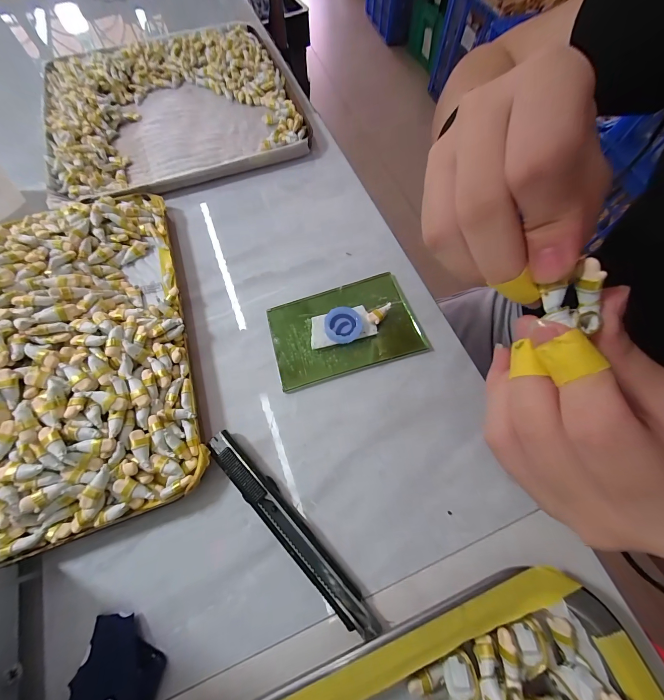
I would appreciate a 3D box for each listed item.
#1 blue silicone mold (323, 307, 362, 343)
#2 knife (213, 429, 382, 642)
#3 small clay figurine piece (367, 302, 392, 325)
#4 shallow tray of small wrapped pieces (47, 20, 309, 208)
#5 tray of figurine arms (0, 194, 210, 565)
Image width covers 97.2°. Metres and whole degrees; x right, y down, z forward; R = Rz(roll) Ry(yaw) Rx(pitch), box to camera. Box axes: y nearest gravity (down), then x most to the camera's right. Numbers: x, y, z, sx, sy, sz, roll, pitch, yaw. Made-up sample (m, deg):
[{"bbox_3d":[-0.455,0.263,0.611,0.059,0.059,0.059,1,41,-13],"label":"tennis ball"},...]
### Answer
[{"bbox_3d":[0.008,-0.017,0.208,0.026,0.008,0.028,0,69,1],"label":"blue silicone mold"},{"bbox_3d":[-0.026,0.098,0.165,0.016,0.012,0.130,-43,74,-14],"label":"knife"},{"bbox_3d":[0.035,-0.027,0.212,0.010,0.007,0.021,42,75,15],"label":"small clay figurine piece"},{"bbox_3d":[-0.162,-0.248,0.300,0.235,0.026,0.219,-22,70,-8],"label":"shallow tray of small wrapped pieces"},{"bbox_3d":[-0.199,-0.001,0.188,0.193,0.042,0.237,-18,69,-6],"label":"tray of figurine arms"}]

